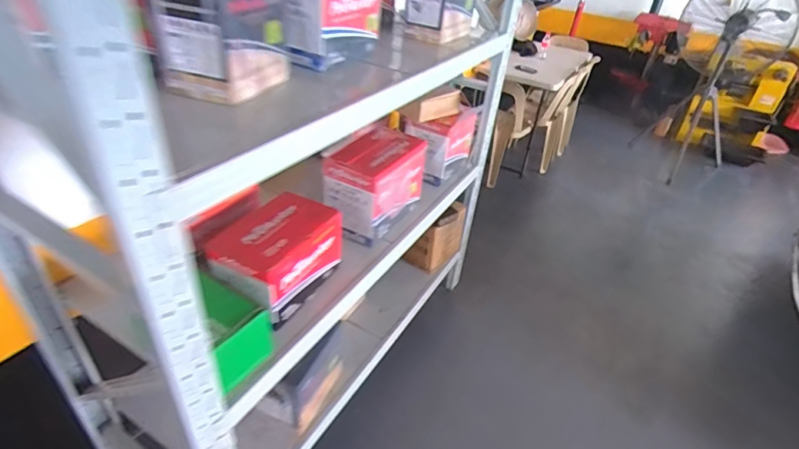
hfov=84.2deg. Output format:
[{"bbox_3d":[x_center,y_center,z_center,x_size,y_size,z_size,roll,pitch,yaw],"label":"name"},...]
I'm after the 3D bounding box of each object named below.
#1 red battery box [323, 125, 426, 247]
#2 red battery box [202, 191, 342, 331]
[{"bbox_3d":[-0.073,-0.125,1.391,0.201,0.245,0.345,23,39,23],"label":"red battery box"},{"bbox_3d":[-0.300,0.082,1.119,0.186,0.200,0.304,19,37,18],"label":"red battery box"}]

